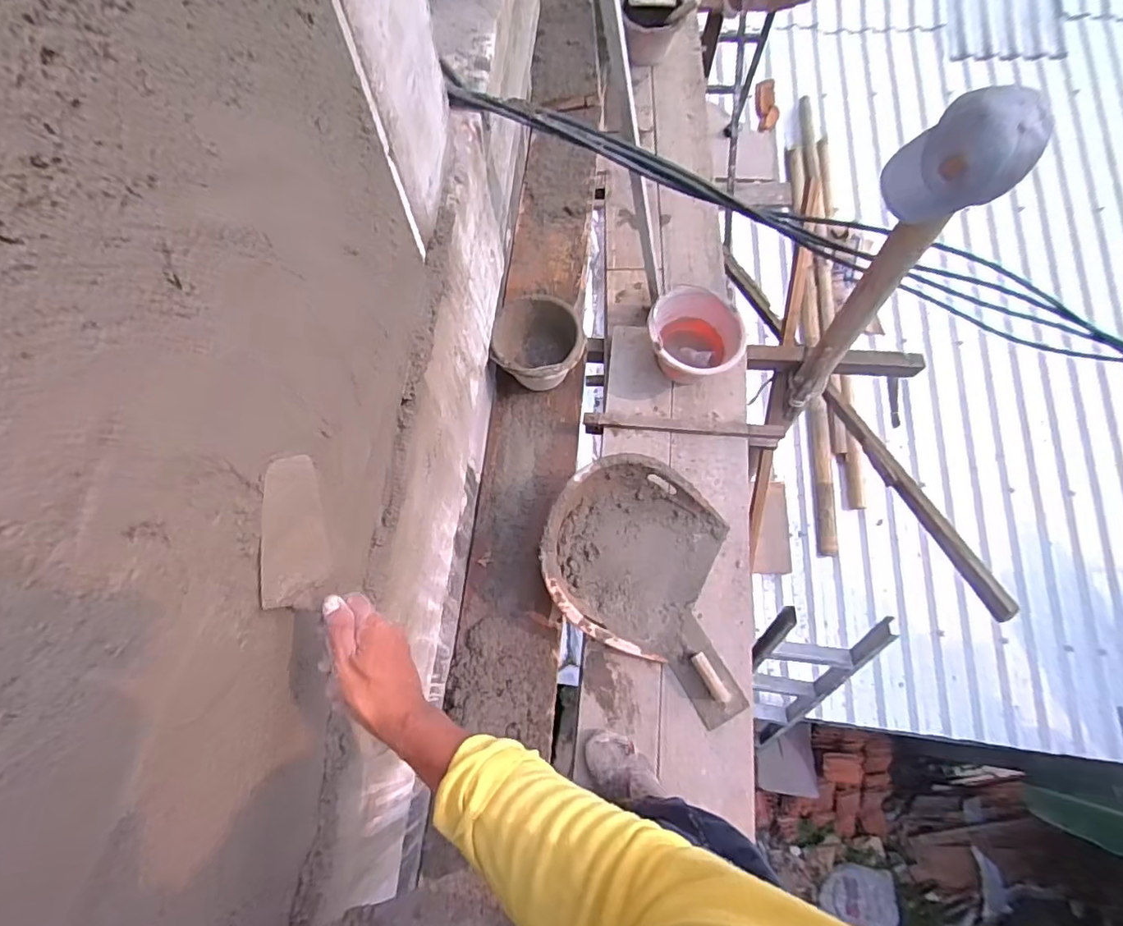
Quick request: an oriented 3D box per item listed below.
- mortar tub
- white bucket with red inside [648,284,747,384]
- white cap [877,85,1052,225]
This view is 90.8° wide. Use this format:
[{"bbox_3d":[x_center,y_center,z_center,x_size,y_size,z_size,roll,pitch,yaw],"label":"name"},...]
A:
[{"bbox_3d":[0.154,0.196,1.329,0.355,0.168,0.433,30,72,13],"label":"mortar tub"},{"bbox_3d":[0.357,-0.326,1.512,0.247,0.184,0.225,-1,68,1],"label":"white bucket with red inside"},{"bbox_3d":[0.733,-0.560,1.026,0.200,0.219,0.118,26,71,12],"label":"white cap"}]

